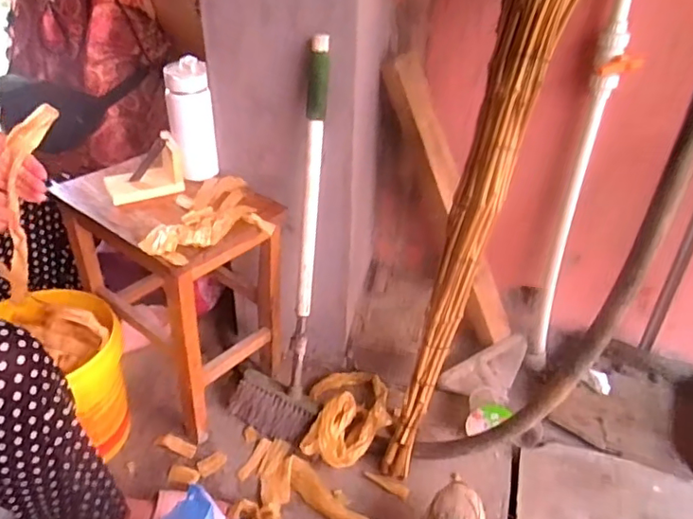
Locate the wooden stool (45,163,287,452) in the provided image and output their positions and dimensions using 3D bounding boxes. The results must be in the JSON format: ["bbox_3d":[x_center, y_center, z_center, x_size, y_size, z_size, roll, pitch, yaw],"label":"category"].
[{"bbox_3d":[-0.294,0.051,1.030,0.322,0.383,0.246,28,43,32],"label":"wooden stool"}]

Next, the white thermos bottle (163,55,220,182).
[{"bbox_3d":[-0.256,-0.227,0.941,0.070,0.187,0.074,-6,36,-11],"label":"white thermos bottle"}]

